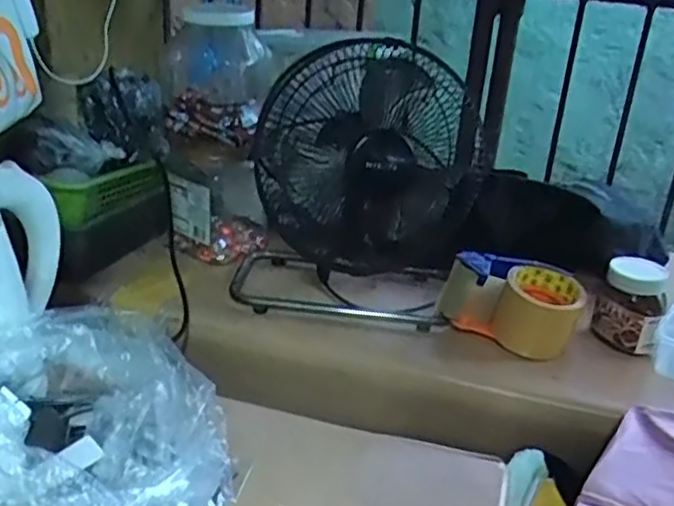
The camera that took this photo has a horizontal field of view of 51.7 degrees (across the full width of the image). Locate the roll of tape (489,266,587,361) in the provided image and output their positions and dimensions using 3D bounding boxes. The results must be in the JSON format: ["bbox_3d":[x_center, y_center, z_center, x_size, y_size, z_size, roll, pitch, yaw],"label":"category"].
[{"bbox_3d":[0.237,0.070,0.809,0.085,0.082,0.081,20,28,34],"label":"roll of tape"}]

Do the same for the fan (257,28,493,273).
[{"bbox_3d":[0.043,-0.097,0.871,0.261,0.303,0.180,4,23,2],"label":"fan"}]

